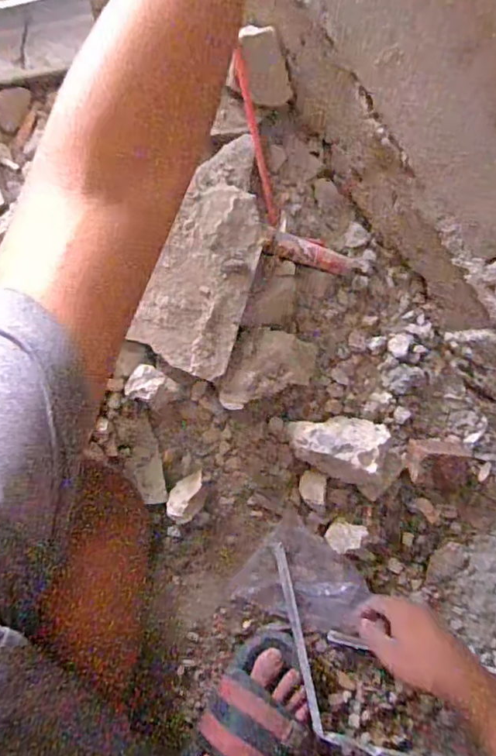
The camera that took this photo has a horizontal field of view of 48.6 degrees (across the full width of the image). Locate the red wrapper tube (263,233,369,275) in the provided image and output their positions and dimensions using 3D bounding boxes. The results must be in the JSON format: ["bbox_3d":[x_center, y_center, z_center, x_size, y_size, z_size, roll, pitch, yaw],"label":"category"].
[{"bbox_3d":[0.075,-0.138,0.619,0.126,0.018,0.029,12,100,-24],"label":"red wrapper tube"}]

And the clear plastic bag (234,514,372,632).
[{"bbox_3d":[0.067,0.243,0.634,0.131,0.029,0.111,40,82,-6],"label":"clear plastic bag"}]

